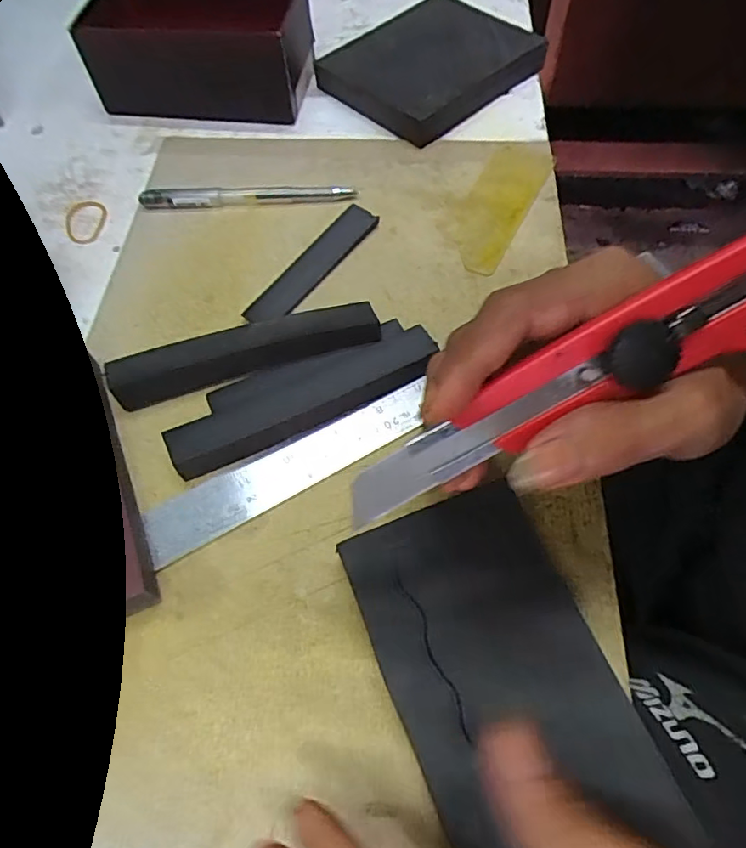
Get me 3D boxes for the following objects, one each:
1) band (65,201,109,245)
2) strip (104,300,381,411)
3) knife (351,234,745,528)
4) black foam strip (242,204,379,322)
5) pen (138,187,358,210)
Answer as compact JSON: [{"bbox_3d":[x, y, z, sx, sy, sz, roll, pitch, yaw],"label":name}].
[{"bbox_3d":[-0.198,-0.140,0.384,0.027,0.004,0.045,-9,60,-2],"label":"band"},{"bbox_3d":[-0.069,-0.039,0.305,0.143,0.021,0.027,-14,60,-6],"label":"strip"},{"bbox_3d":[0.066,-0.016,0.180,0.167,0.019,0.022,-29,61,7],"label":"knife"},{"bbox_3d":[-0.037,-0.099,0.347,0.023,0.008,0.107,33,66,20],"label":"black foam strip"},{"bbox_3d":[-0.085,-0.155,0.381,0.144,0.011,0.014,-2,60,2],"label":"pen"}]

